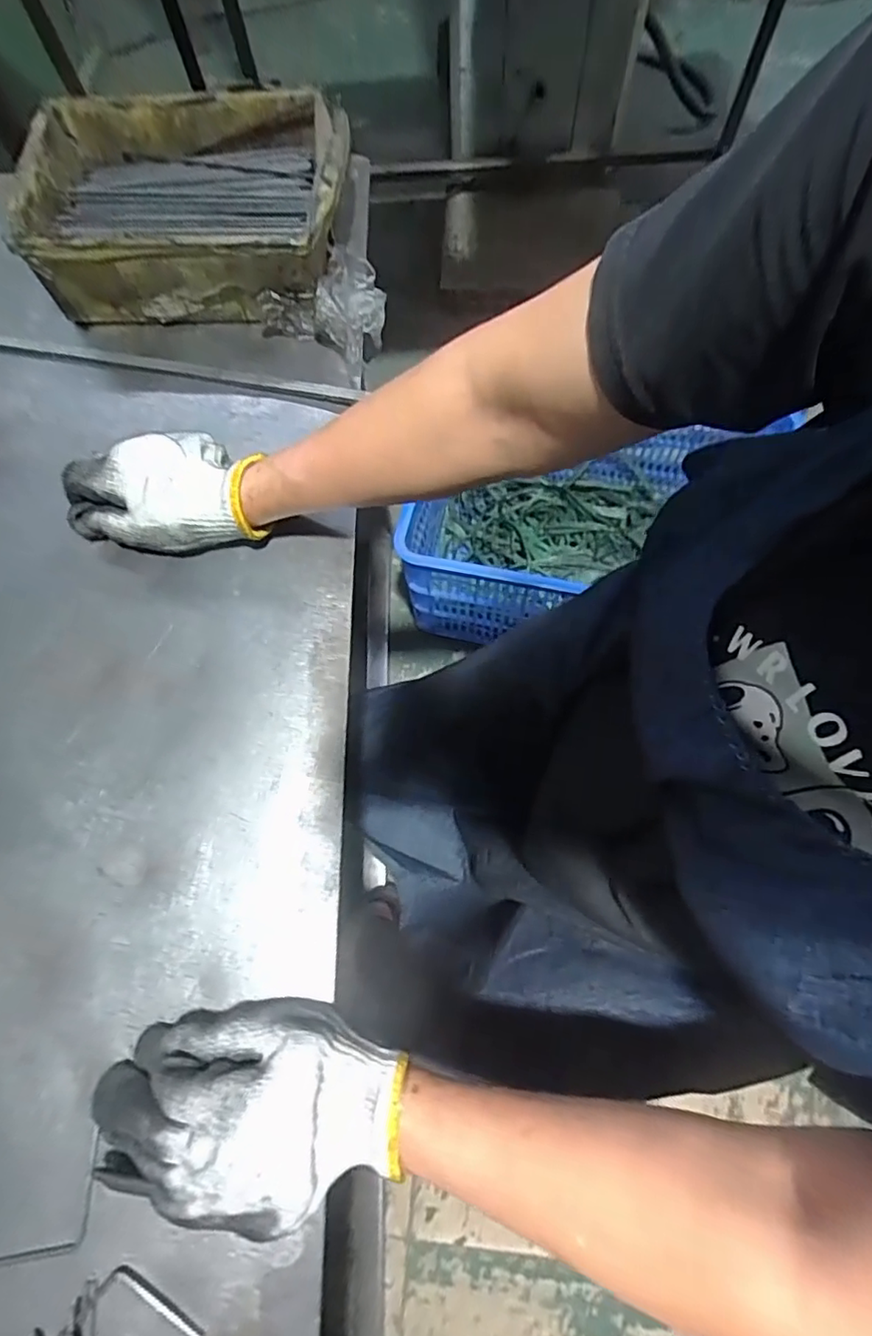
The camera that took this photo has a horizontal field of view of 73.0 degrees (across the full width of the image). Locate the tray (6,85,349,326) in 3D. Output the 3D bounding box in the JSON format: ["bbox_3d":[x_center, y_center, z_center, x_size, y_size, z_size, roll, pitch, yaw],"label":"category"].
[{"bbox_3d":[-0.207,-0.393,0.509,0.253,0.077,0.181,1,73,3],"label":"tray"}]

